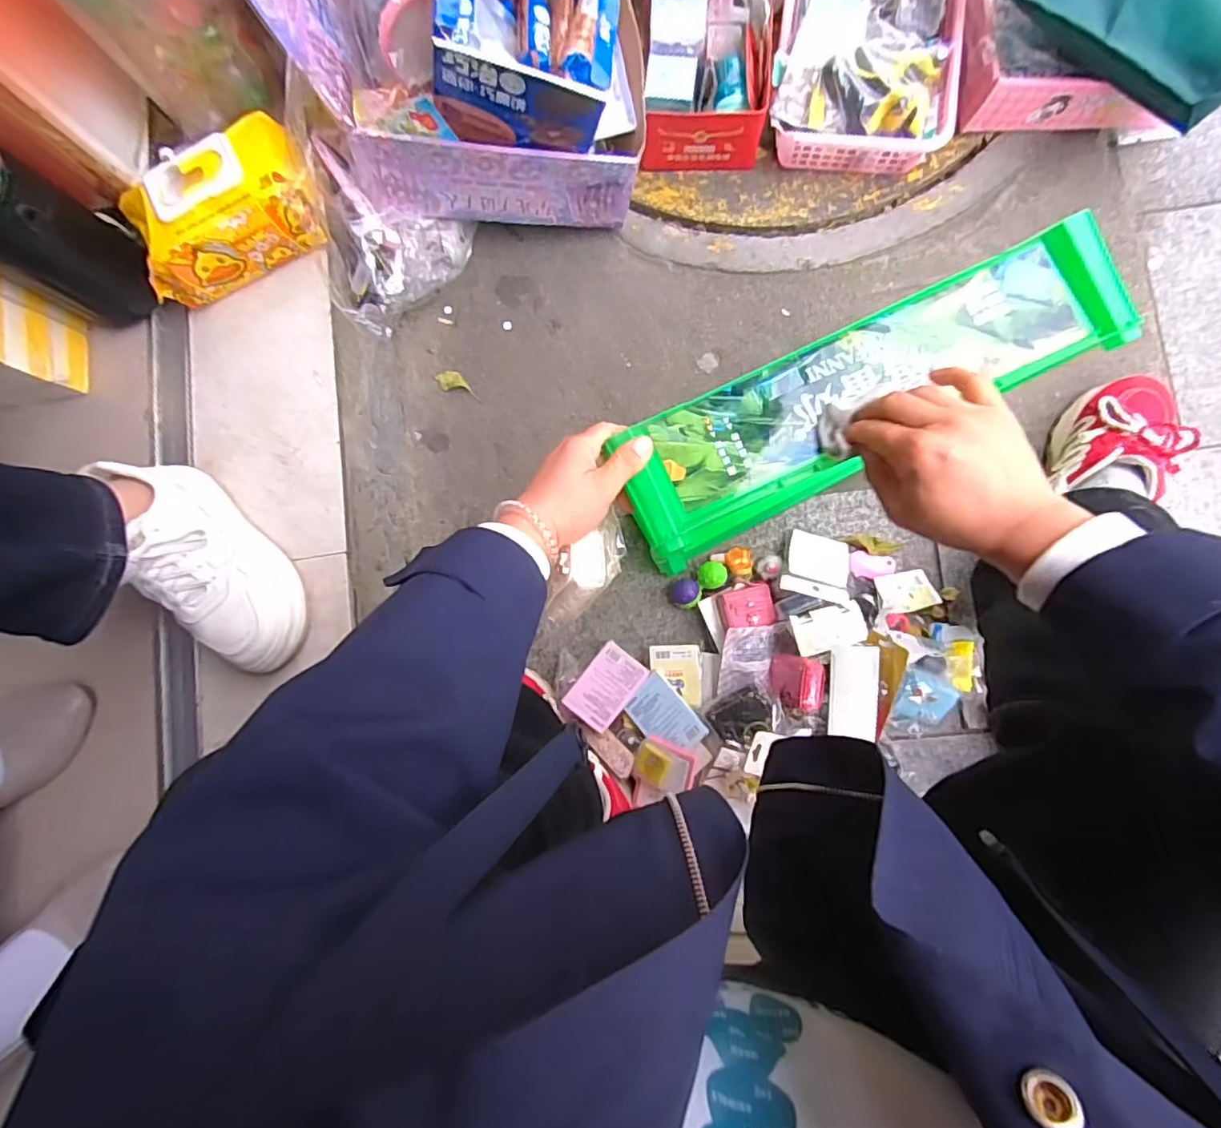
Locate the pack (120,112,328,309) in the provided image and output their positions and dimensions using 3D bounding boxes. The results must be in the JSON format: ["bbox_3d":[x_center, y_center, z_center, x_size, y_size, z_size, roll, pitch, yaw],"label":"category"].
[{"bbox_3d":[-0.403,-0.373,0.604,0.209,0.085,0.113,-20,82,4],"label":"pack"}]

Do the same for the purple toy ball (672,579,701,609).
[{"bbox_3d":[0.092,0.036,0.695,0.033,0.030,0.037,-4,84,6],"label":"purple toy ball"}]

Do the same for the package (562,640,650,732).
[{"bbox_3d":[-0.005,0.142,0.667,0.060,0.007,0.091,39,89,9],"label":"package"}]

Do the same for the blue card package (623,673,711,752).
[{"bbox_3d":[0.062,0.176,0.658,0.089,0.011,0.059,44,102,20],"label":"blue card package"}]

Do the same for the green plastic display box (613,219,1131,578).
[{"bbox_3d":[0.187,-0.130,0.431,0.380,0.019,0.107,-27,82,3],"label":"green plastic display box"}]

